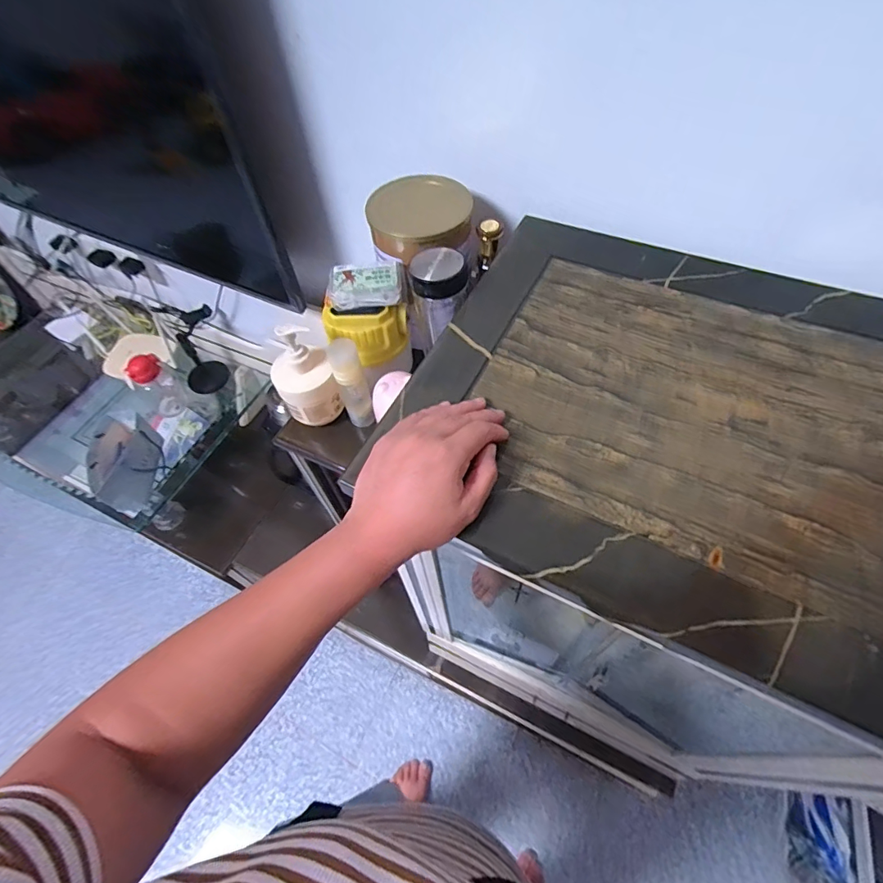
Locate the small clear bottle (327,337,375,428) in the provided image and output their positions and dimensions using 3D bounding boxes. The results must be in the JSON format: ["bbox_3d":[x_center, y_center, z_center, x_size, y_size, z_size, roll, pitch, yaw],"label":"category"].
[{"bbox_3d":[-0.106,-0.065,0.580,0.033,0.138,0.028,-21,58,-9],"label":"small clear bottle"}]

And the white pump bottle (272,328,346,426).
[{"bbox_3d":[-0.166,-0.080,0.575,0.067,0.135,0.052,-25,59,-12],"label":"white pump bottle"}]

